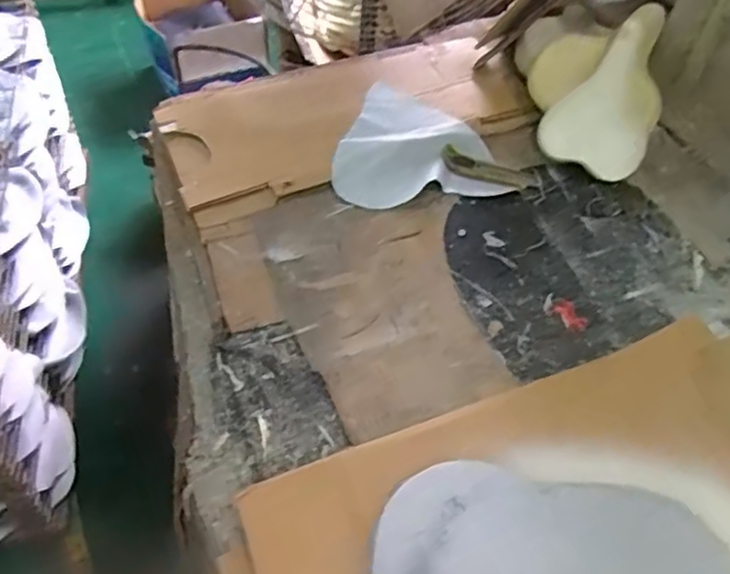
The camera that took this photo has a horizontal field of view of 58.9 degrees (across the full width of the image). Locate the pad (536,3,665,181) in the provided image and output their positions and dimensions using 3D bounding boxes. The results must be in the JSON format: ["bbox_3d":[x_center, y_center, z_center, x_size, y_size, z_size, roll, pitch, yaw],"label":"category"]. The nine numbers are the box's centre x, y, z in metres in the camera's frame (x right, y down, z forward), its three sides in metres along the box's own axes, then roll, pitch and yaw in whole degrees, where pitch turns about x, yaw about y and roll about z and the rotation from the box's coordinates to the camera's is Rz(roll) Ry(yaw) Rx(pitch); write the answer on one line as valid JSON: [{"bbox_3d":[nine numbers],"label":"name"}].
[{"bbox_3d":[0.388,-0.314,0.988,0.155,0.063,0.295,25,84,16],"label":"pad"}]

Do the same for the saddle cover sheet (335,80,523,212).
[{"bbox_3d":[0.067,-0.236,1.025,0.254,0.034,0.266,-5,50,-10],"label":"saddle cover sheet"}]

